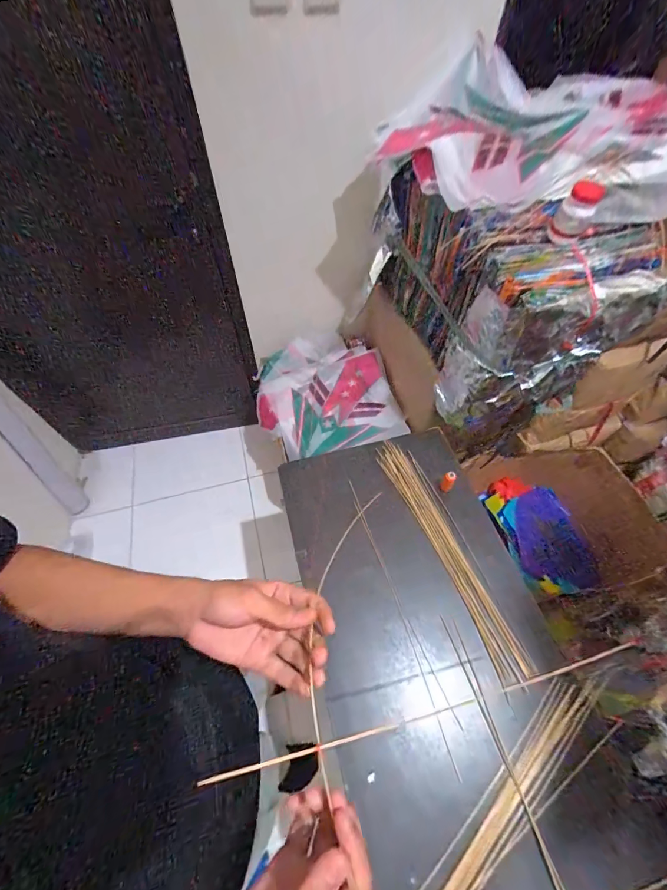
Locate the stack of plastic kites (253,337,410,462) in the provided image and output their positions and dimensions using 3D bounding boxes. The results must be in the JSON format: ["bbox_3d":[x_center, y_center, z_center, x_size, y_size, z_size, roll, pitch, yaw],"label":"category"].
[{"bbox_3d":[-0.040,-0.184,1.255,0.462,0.146,0.468,-10,56,-7],"label":"stack of plastic kites"}]

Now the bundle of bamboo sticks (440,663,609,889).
[{"bbox_3d":[0.195,0.532,0.457,0.580,0.028,0.053,-37,64,-23],"label":"bundle of bamboo sticks"}]

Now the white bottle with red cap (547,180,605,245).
[{"bbox_3d":[0.449,-0.431,0.655,0.061,0.078,0.063,30,61,19],"label":"white bottle with red cap"}]

